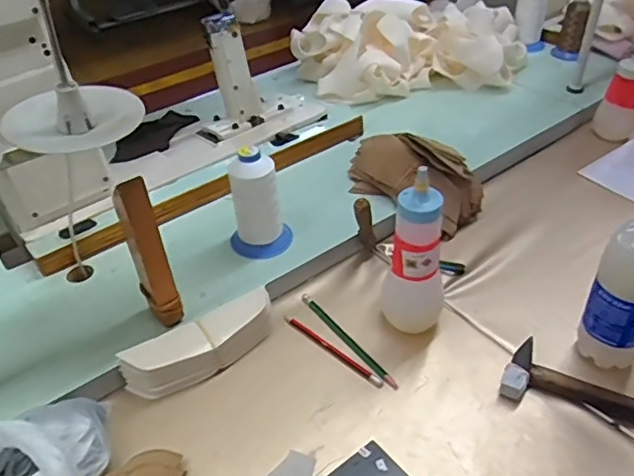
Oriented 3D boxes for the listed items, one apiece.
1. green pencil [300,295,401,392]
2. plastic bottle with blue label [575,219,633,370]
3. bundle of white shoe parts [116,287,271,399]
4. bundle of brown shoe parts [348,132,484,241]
[{"bbox_3d":[0.034,0.114,0.670,0.012,0.004,0.171,-26,46,-26],"label":"green pencil"},{"bbox_3d":[0.315,0.047,0.579,0.064,0.204,0.060,26,48,29],"label":"plastic bottle with blue label"},{"bbox_3d":[-0.124,0.120,0.644,0.172,0.048,0.054,-28,46,-27],"label":"bundle of white shoe parts"},{"bbox_3d":[0.132,-0.091,0.830,0.190,0.096,0.092,30,50,33],"label":"bundle of brown shoe parts"}]

